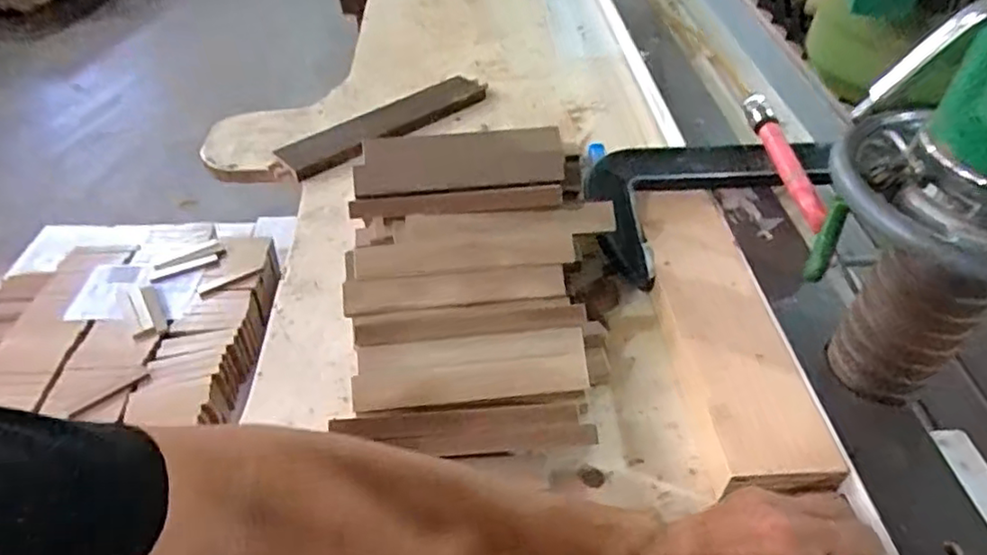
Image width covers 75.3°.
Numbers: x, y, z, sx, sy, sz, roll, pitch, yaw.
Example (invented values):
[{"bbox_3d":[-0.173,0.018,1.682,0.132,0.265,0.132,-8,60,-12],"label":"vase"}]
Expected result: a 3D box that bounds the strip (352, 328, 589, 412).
[{"bbox_3d":[-0.017,0.068,0.488,0.173,0.009,0.052,-4,65,-7],"label":"strip"}]

